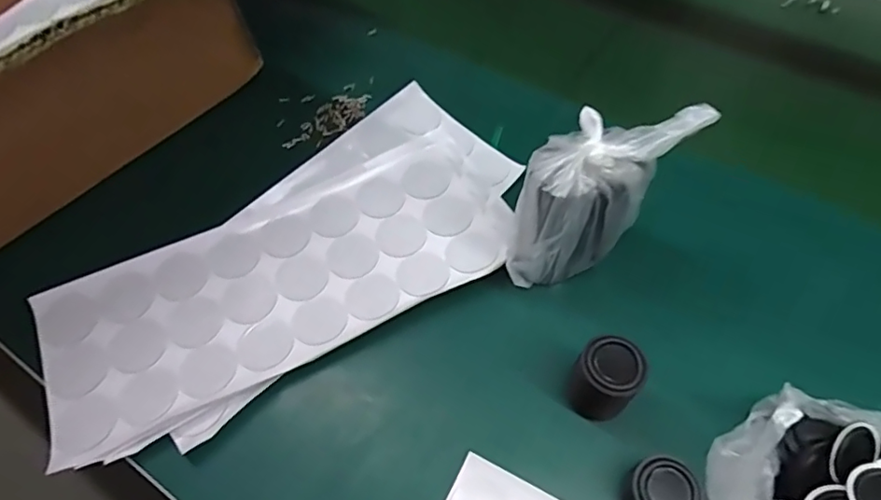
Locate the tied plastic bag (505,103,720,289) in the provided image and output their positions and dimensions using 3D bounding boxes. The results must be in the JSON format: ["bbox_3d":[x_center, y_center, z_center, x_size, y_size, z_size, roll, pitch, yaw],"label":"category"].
[{"bbox_3d":[0.100,-0.033,0.378,0.123,0.126,0.057,-33,65,-16],"label":"tied plastic bag"}]

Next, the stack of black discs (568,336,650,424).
[{"bbox_3d":[0.104,0.082,0.351,0.042,0.059,0.038,30,66,17],"label":"stack of black discs"}]

